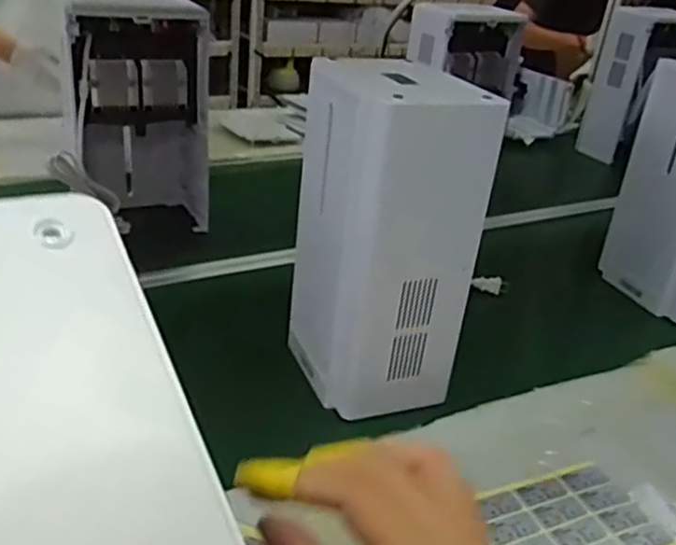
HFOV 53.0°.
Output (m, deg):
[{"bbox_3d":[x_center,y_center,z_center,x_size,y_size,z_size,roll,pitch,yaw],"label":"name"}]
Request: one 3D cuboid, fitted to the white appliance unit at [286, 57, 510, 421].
[{"bbox_3d":[0.045,-0.043,0.739,0.137,0.330,0.193,-9,32,-27],"label":"white appliance unit"}]

